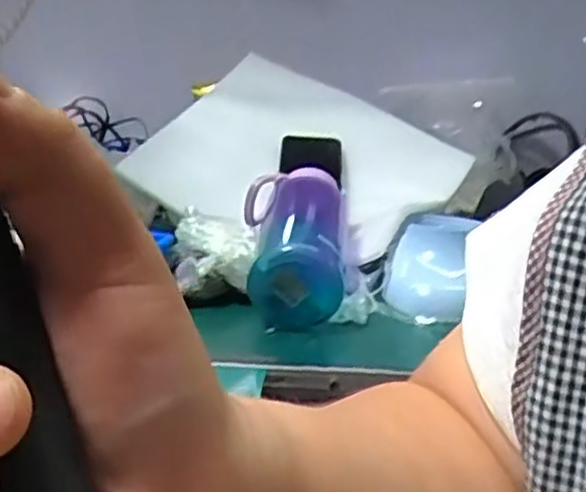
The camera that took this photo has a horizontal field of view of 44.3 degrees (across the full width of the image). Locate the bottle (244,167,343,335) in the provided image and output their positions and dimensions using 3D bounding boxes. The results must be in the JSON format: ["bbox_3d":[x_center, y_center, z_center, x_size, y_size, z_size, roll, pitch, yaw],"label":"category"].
[{"bbox_3d":[0.004,-0.011,0.716,0.098,0.088,0.200,5,34,-6],"label":"bottle"}]

